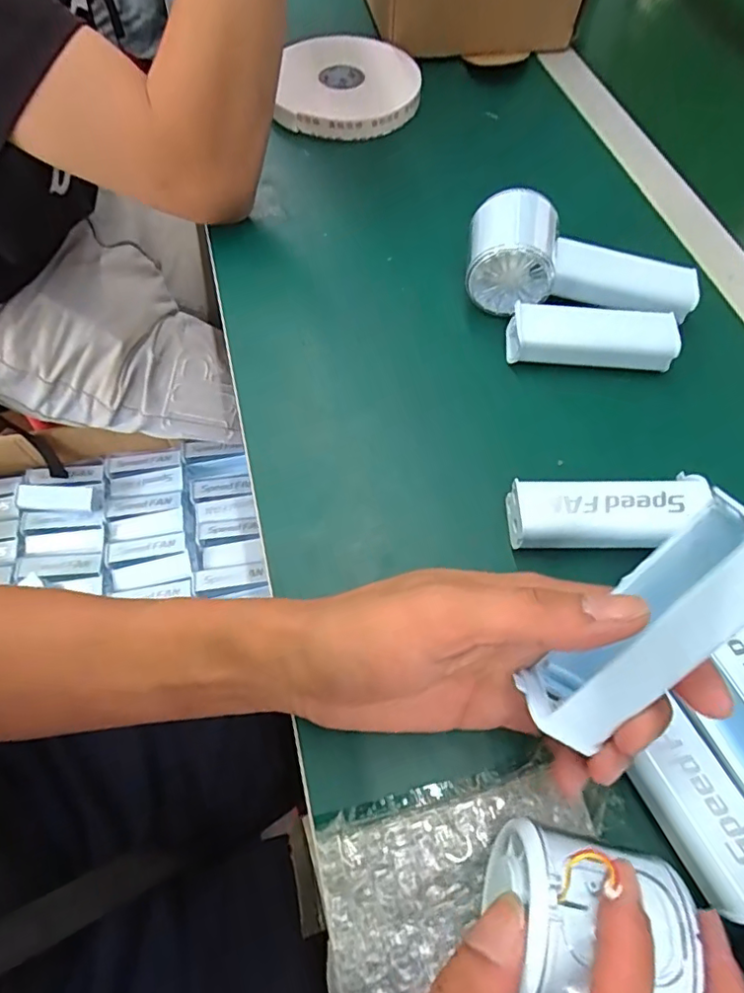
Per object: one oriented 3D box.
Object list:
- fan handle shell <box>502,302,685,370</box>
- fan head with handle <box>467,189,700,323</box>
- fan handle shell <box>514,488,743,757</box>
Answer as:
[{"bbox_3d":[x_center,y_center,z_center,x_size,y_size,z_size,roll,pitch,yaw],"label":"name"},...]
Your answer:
[{"bbox_3d":[0.140,-0.102,0.356,0.100,0.026,0.030,4,62,2],"label":"fan handle shell"},{"bbox_3d":[0.140,-0.145,0.373,0.152,0.063,0.063,12,62,6],"label":"fan head with handle"},{"bbox_3d":[0.096,0.047,0.190,0.034,0.023,0.098,45,111,20],"label":"fan handle shell"}]

